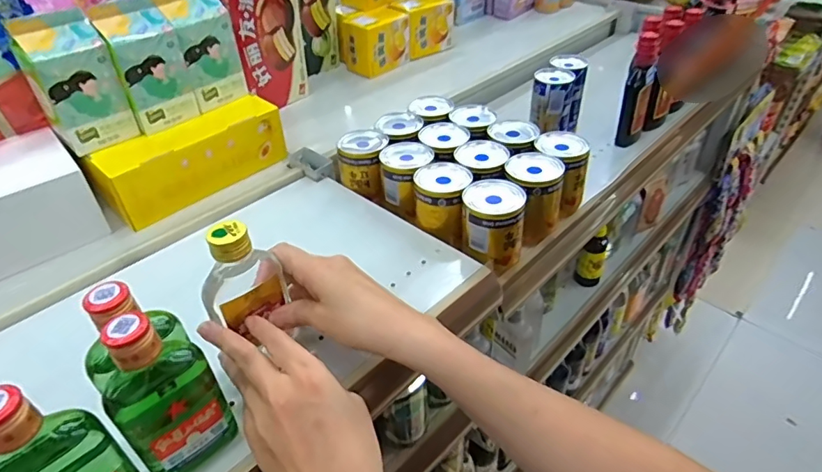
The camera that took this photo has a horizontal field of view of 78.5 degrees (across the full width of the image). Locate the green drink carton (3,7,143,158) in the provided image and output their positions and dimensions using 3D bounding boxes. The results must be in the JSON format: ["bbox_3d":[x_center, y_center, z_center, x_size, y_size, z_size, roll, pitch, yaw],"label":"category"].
[{"bbox_3d":[-0.366,-0.166,0.550,0.080,0.128,0.059,-31,48,-30],"label":"green drink carton"}]

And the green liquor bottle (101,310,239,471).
[{"bbox_3d":[-0.159,0.104,0.327,0.063,0.126,0.031,-32,48,-31],"label":"green liquor bottle"}]

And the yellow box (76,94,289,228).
[{"bbox_3d":[-0.264,-0.097,0.622,0.221,0.074,0.064,-33,49,-31],"label":"yellow box"}]

